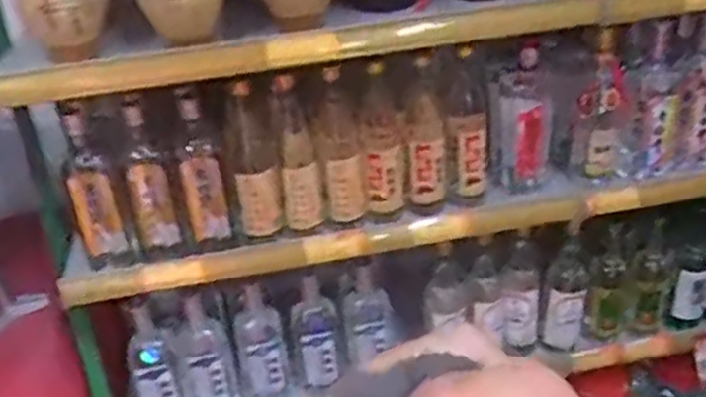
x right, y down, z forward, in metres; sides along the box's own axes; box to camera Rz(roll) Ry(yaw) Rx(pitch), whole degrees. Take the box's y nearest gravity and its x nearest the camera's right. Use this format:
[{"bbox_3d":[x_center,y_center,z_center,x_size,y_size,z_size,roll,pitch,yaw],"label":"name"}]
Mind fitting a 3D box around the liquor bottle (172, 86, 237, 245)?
[{"bbox_3d":[-0.222,-0.043,1.056,0.063,0.222,0.050,-13,35,-11],"label":"liquor bottle"}]

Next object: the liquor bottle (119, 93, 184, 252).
[{"bbox_3d":[-0.297,-0.028,1.045,0.058,0.229,0.049,-18,36,-18],"label":"liquor bottle"}]

